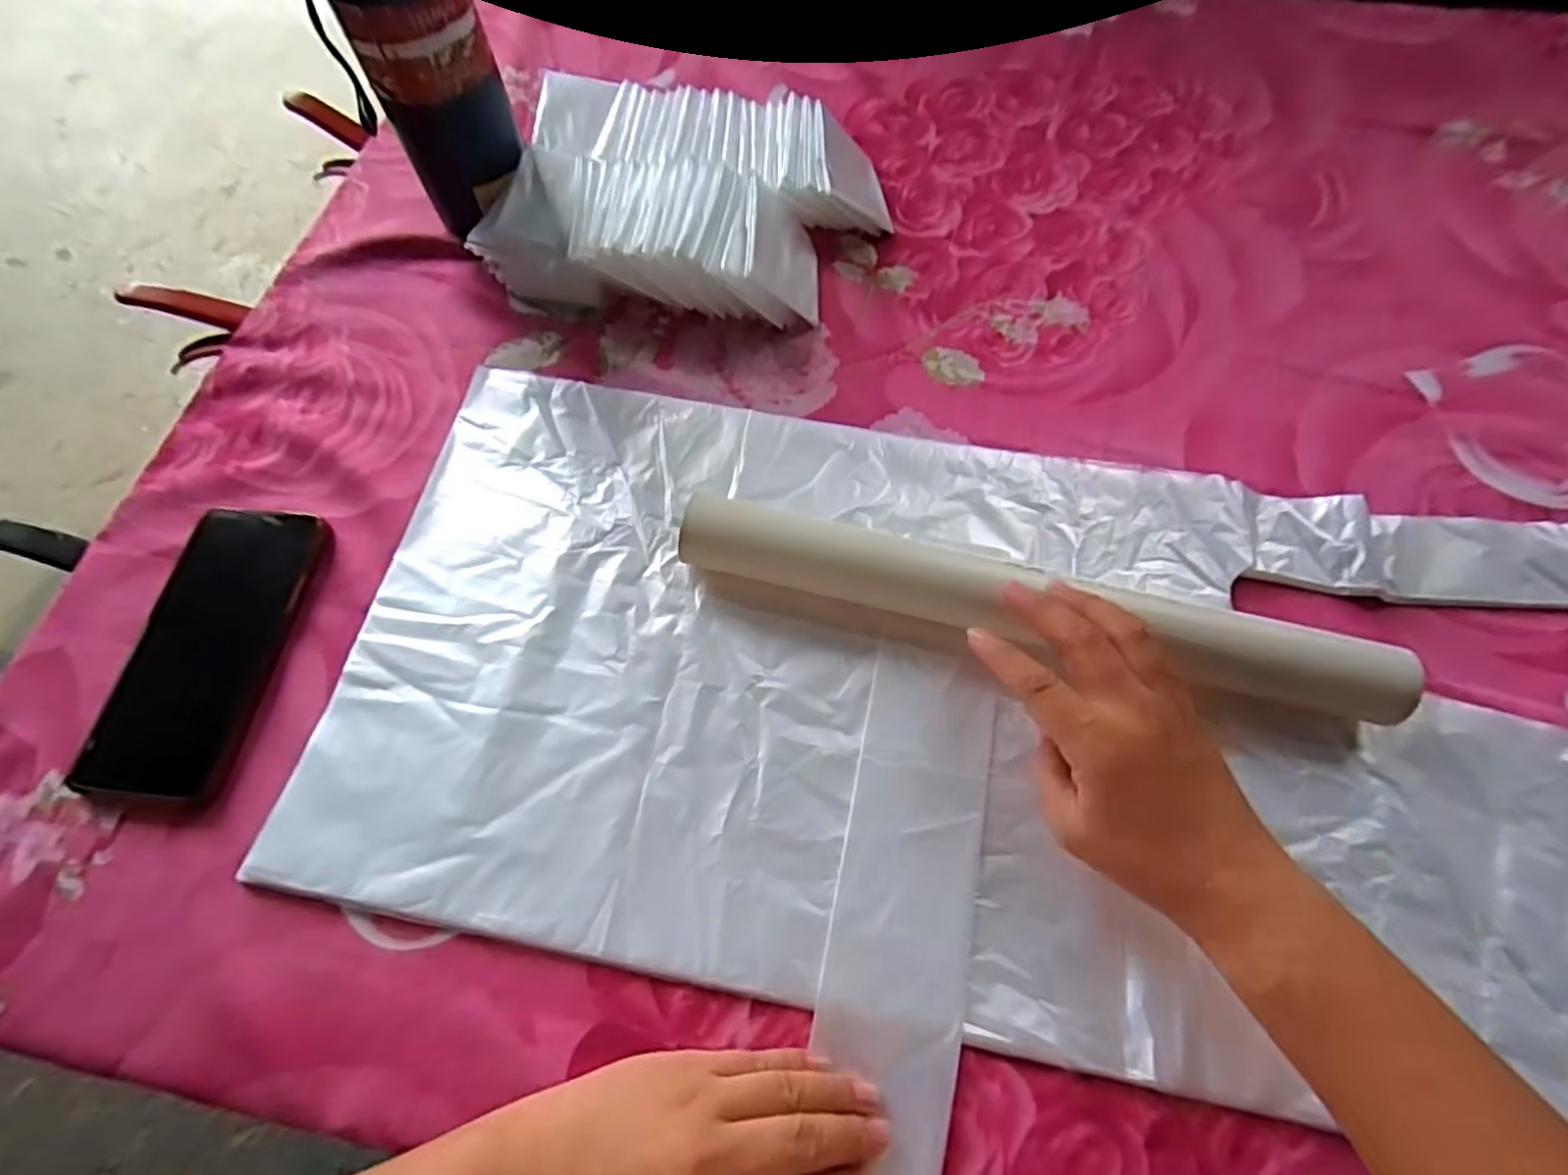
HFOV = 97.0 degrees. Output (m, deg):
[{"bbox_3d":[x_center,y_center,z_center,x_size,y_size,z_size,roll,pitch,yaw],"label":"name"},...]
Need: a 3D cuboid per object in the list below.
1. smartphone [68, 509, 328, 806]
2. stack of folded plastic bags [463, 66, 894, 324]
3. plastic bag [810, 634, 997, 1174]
[{"bbox_3d":[-0.314,0.031,0.375,0.081,0.015,0.157,4,66,4],"label":"smartphone"},{"bbox_3d":[-0.063,-0.266,0.476,0.247,0.049,0.174,9,66,5],"label":"stack of folded plastic bags"},{"bbox_3d":[0.057,0.141,0.320,0.065,0.004,0.238,8,67,5],"label":"plastic bag"}]

